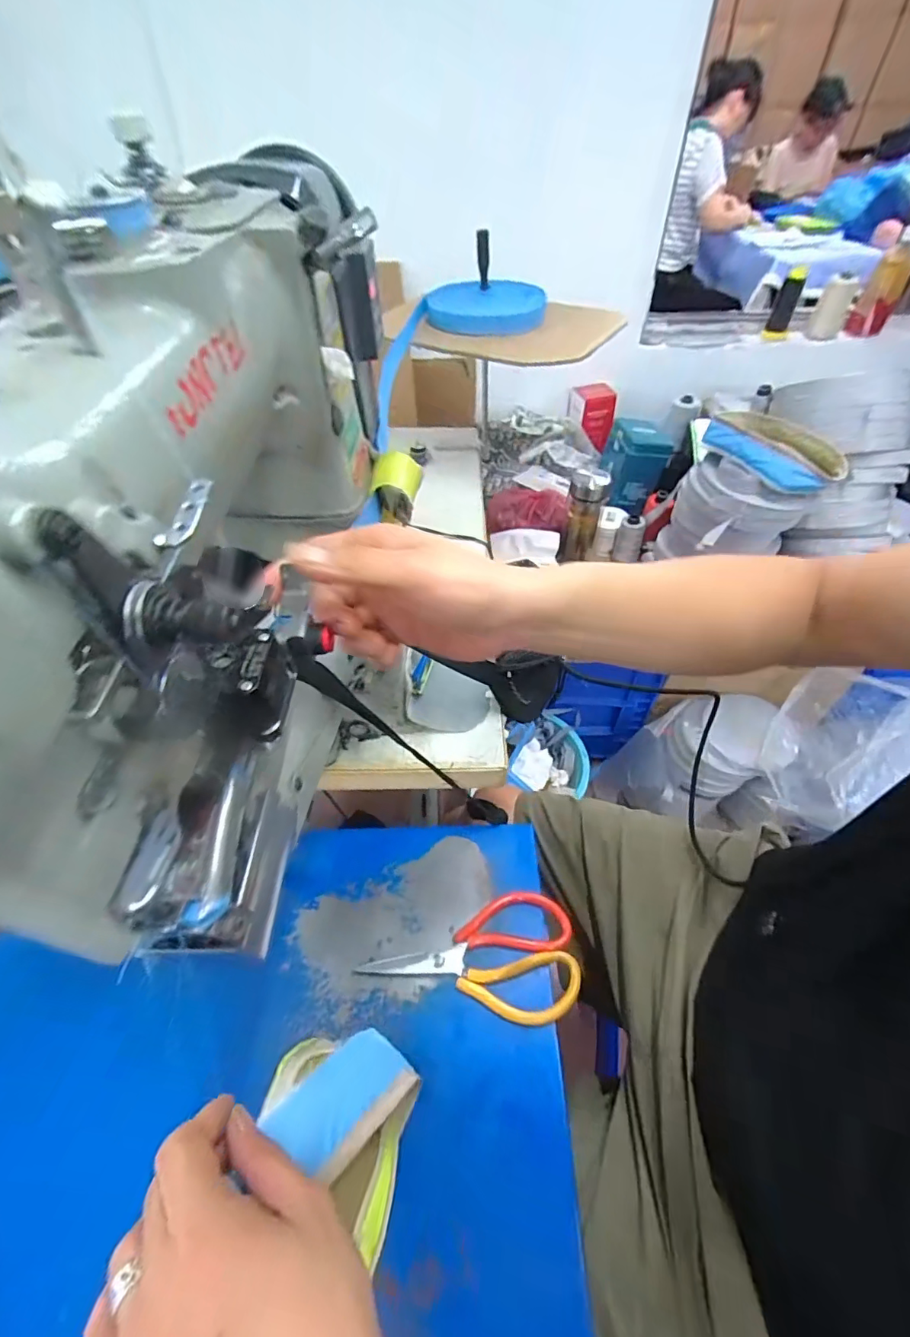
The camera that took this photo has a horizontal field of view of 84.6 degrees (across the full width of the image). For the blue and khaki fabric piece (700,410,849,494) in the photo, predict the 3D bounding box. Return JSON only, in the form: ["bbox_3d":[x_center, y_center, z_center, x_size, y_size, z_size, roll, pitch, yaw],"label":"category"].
[{"bbox_3d":[0.539,-0.377,0.838,0.218,0.050,0.181,27,55,23],"label":"blue and khaki fabric piece"}]

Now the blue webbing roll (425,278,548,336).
[{"bbox_3d":[0.049,-0.585,0.800,0.183,0.044,0.156,3,49,5],"label":"blue webbing roll"}]

